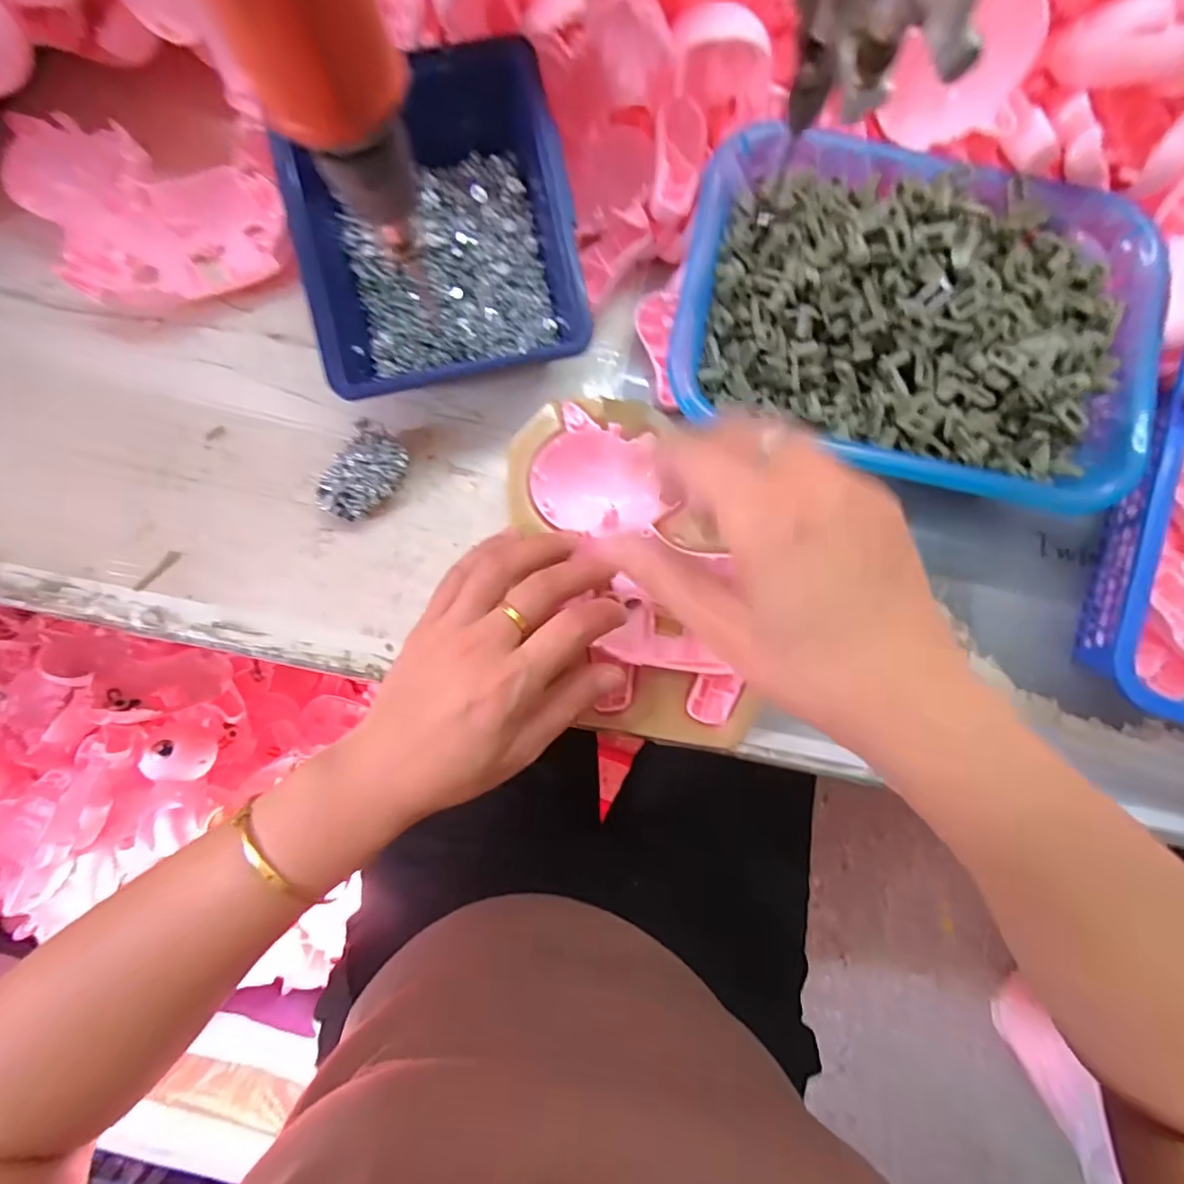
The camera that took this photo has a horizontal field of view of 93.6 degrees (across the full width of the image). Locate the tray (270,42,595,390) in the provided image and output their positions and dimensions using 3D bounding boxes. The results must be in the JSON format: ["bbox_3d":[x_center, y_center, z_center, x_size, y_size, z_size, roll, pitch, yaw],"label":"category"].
[{"bbox_3d":[-0.087,-0.196,0.311,0.135,0.055,0.164,-13,85,-2],"label":"tray"}]

